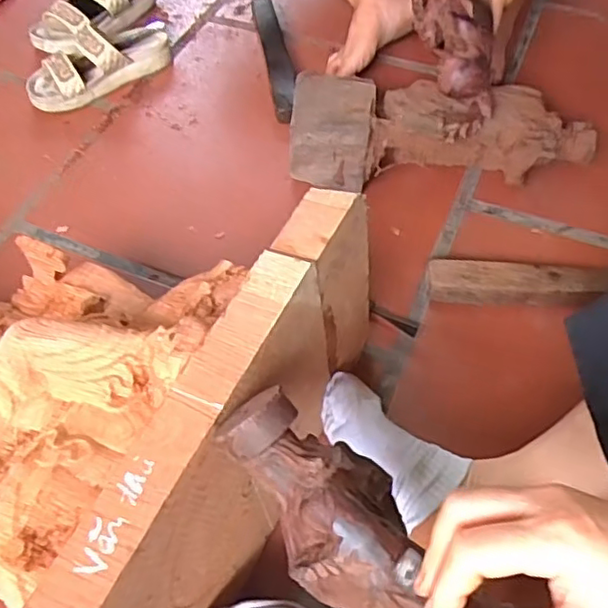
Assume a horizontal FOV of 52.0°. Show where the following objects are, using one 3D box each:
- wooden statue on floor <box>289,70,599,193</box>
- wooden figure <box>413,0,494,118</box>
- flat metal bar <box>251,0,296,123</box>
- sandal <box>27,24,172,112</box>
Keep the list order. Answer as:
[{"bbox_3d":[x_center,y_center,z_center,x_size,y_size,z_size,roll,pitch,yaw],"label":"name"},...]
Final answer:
[{"bbox_3d":[0.174,-0.215,0.790,0.374,0.097,0.131,2,54,3],"label":"wooden statue on floor"},{"bbox_3d":[0.188,-0.382,0.793,0.094,0.088,0.347,1,54,2],"label":"wooden figure"},{"bbox_3d":[-0.041,-0.373,0.939,0.040,0.026,0.290,-9,54,-5],"label":"flat metal bar"},{"bbox_3d":[-0.296,-0.358,0.911,0.227,0.075,0.069,-29,58,-18],"label":"sandal"}]

